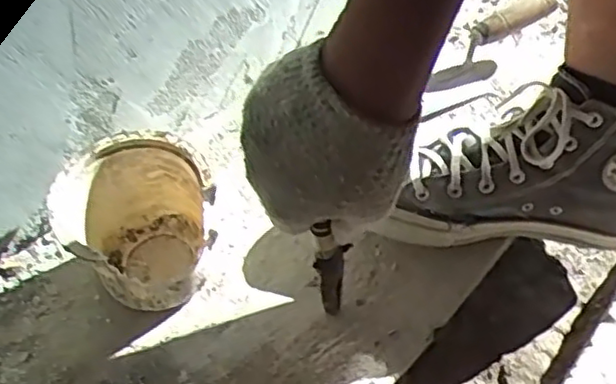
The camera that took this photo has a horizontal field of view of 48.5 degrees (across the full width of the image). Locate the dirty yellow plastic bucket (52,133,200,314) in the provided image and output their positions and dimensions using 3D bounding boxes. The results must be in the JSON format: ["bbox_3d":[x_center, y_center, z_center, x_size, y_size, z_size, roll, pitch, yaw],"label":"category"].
[{"bbox_3d":[-0.129,0.030,0.525,0.109,0.101,0.101,-14,51,-12],"label":"dirty yellow plastic bucket"}]

